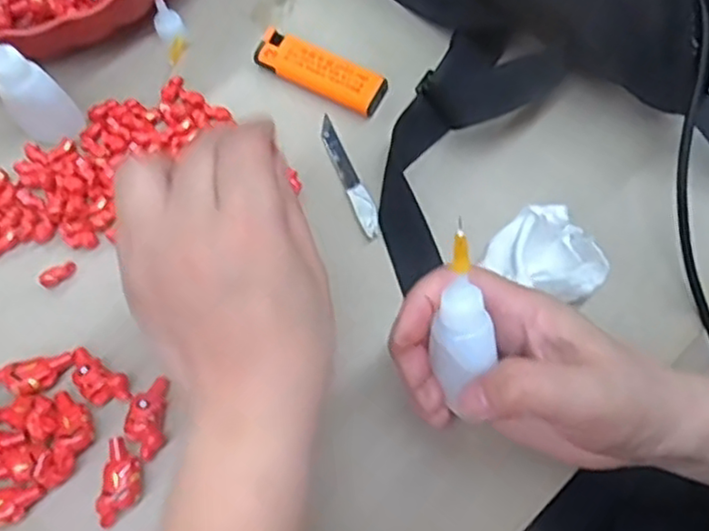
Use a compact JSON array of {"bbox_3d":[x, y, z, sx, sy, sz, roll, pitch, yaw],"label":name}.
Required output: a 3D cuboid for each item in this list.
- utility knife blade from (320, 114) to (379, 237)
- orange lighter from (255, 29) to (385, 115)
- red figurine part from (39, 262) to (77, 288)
[{"bbox_3d":[-0.003,-0.051,0.371,0.012,0.004,0.080,-27,65,7],"label":"utility knife blade"},{"bbox_3d":[-0.020,-0.114,0.387,0.080,0.014,0.022,28,72,13],"label":"orange lighter"},{"bbox_3d":[-0.158,0.005,0.355,0.019,0.008,0.009,-35,71,-11],"label":"red figurine part"}]

